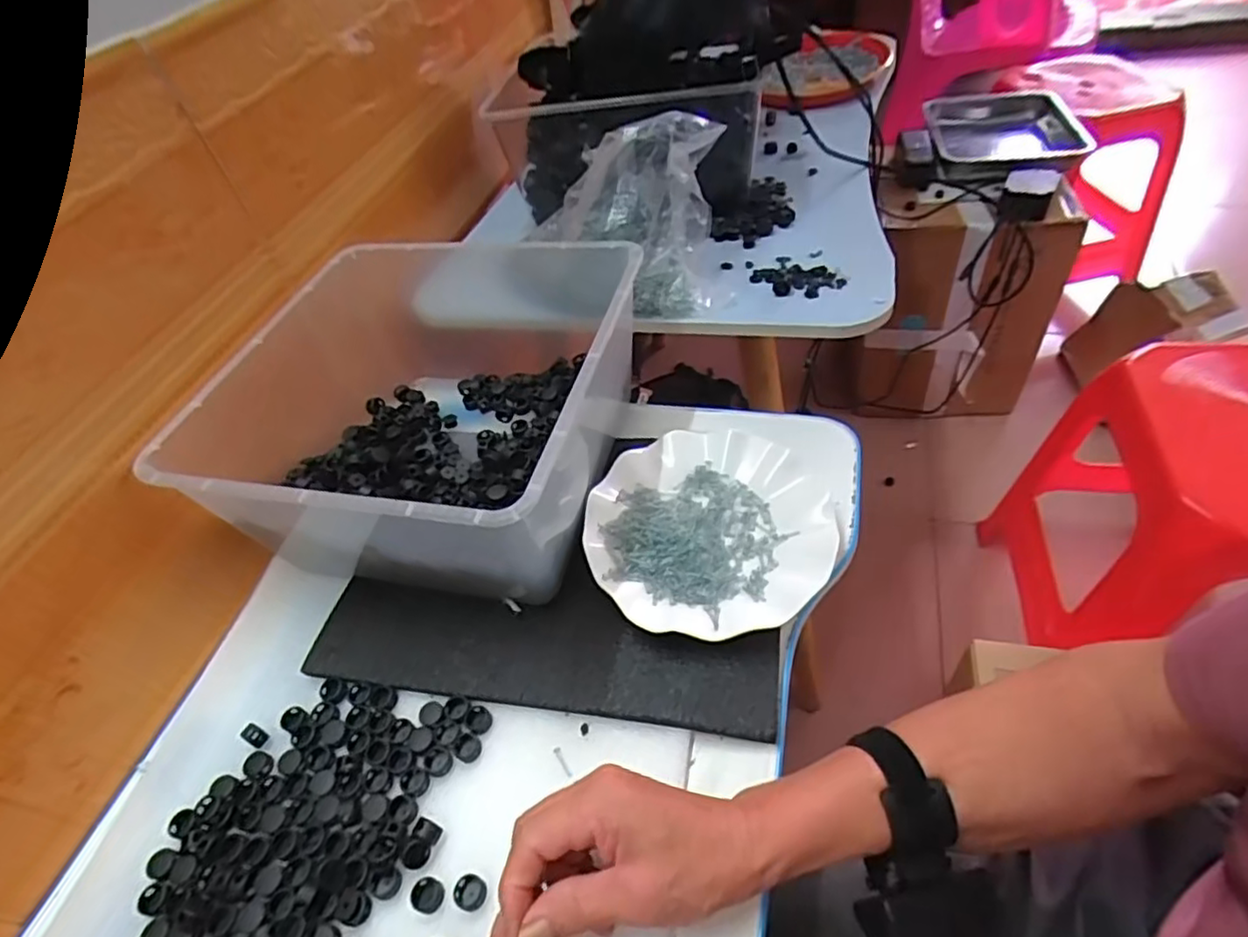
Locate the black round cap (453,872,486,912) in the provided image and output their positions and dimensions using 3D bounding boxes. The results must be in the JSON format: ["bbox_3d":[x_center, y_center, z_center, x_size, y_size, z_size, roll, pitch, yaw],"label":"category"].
[{"bbox_3d":[-0.088,0.243,0.370,0.018,0.008,0.016,18,55,25],"label":"black round cap"}]

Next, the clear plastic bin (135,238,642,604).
[{"bbox_3d":[-0.153,-0.067,0.549,0.295,0.160,0.341,5,50,15],"label":"clear plastic bin"}]

